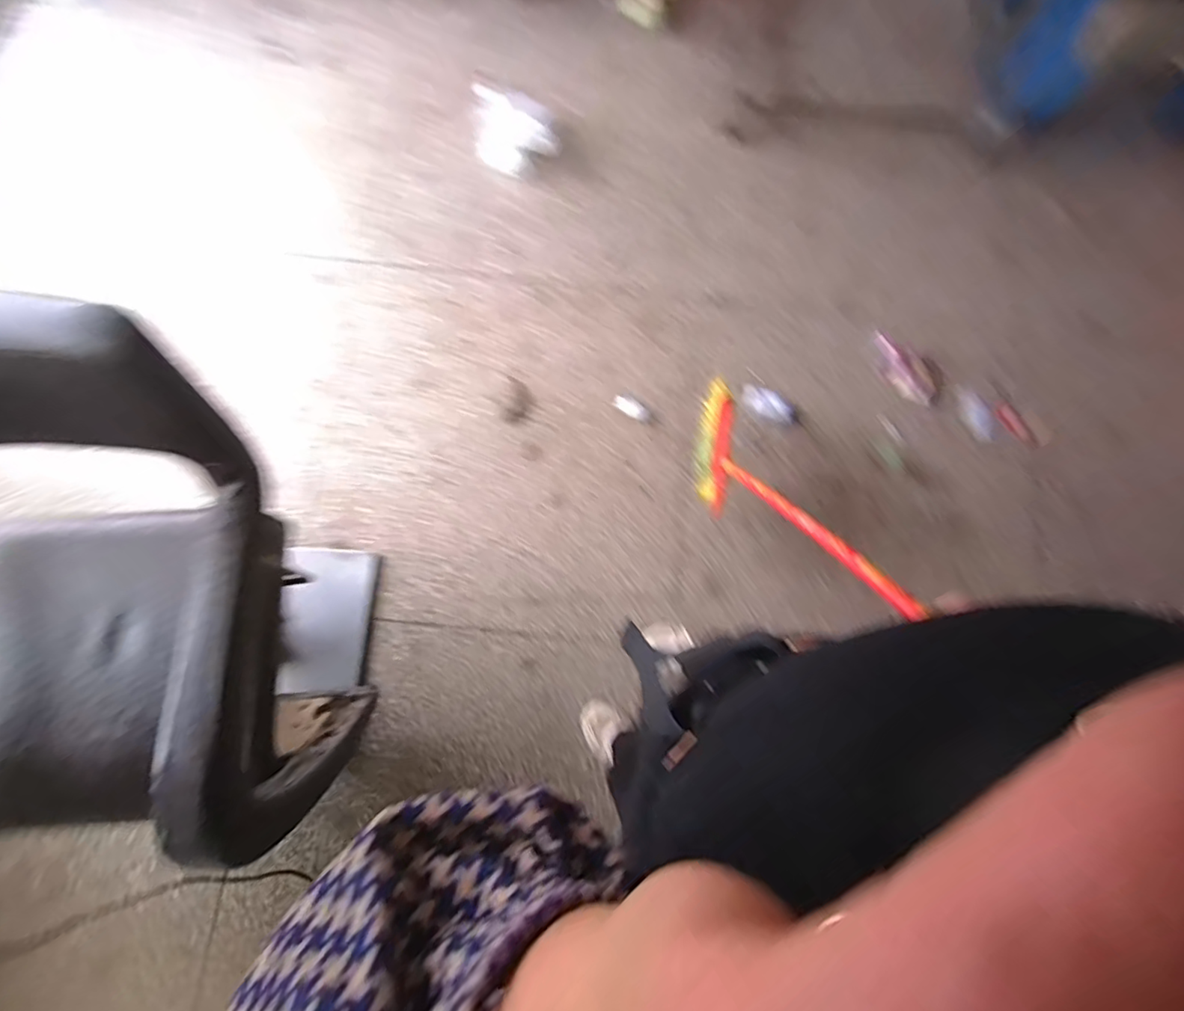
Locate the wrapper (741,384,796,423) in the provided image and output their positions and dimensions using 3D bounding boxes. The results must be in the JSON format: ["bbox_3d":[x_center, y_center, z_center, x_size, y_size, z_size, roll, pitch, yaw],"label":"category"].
[{"bbox_3d":[0.454,-0.260,1.458,0.151,0.023,0.065,25,77,5],"label":"wrapper"}]

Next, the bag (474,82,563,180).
[{"bbox_3d":[-0.211,-1.050,1.607,0.230,0.122,0.175,2,76,-1],"label":"bag"}]

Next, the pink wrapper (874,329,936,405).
[{"bbox_3d":[0.818,-0.365,1.486,0.103,0.029,0.221,-34,79,-9],"label":"pink wrapper"}]

